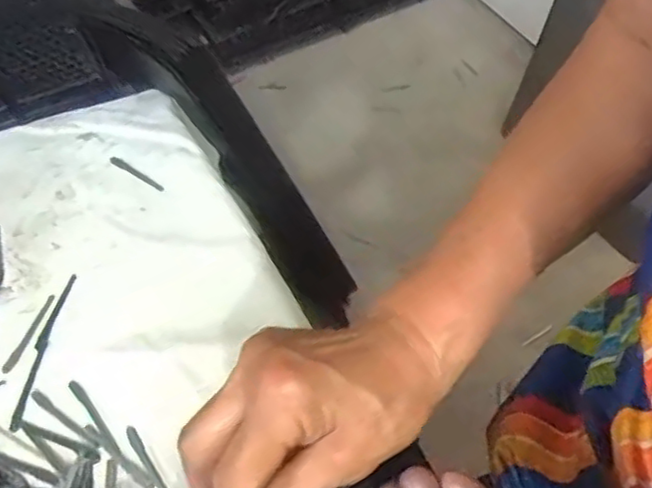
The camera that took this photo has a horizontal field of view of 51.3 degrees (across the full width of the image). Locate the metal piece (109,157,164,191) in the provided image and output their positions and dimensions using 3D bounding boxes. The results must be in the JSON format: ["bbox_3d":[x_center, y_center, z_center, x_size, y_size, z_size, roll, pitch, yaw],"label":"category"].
[{"bbox_3d":[-0.168,-0.062,0.600,0.073,0.005,0.007,31,58,27],"label":"metal piece"}]

